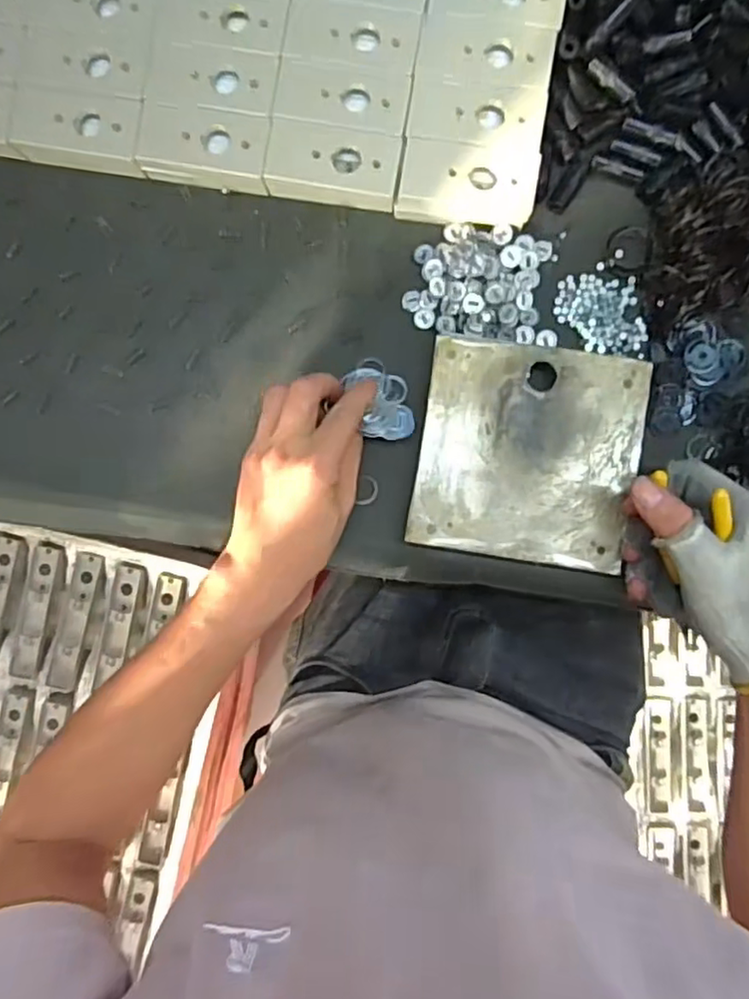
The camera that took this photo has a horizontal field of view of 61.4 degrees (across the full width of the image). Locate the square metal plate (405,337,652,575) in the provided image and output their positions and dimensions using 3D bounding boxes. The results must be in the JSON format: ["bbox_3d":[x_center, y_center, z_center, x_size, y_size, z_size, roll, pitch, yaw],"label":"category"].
[{"bbox_3d":[0.106,-0.033,0.438,0.146,0.004,0.146,9,91,3],"label":"square metal plate"}]

